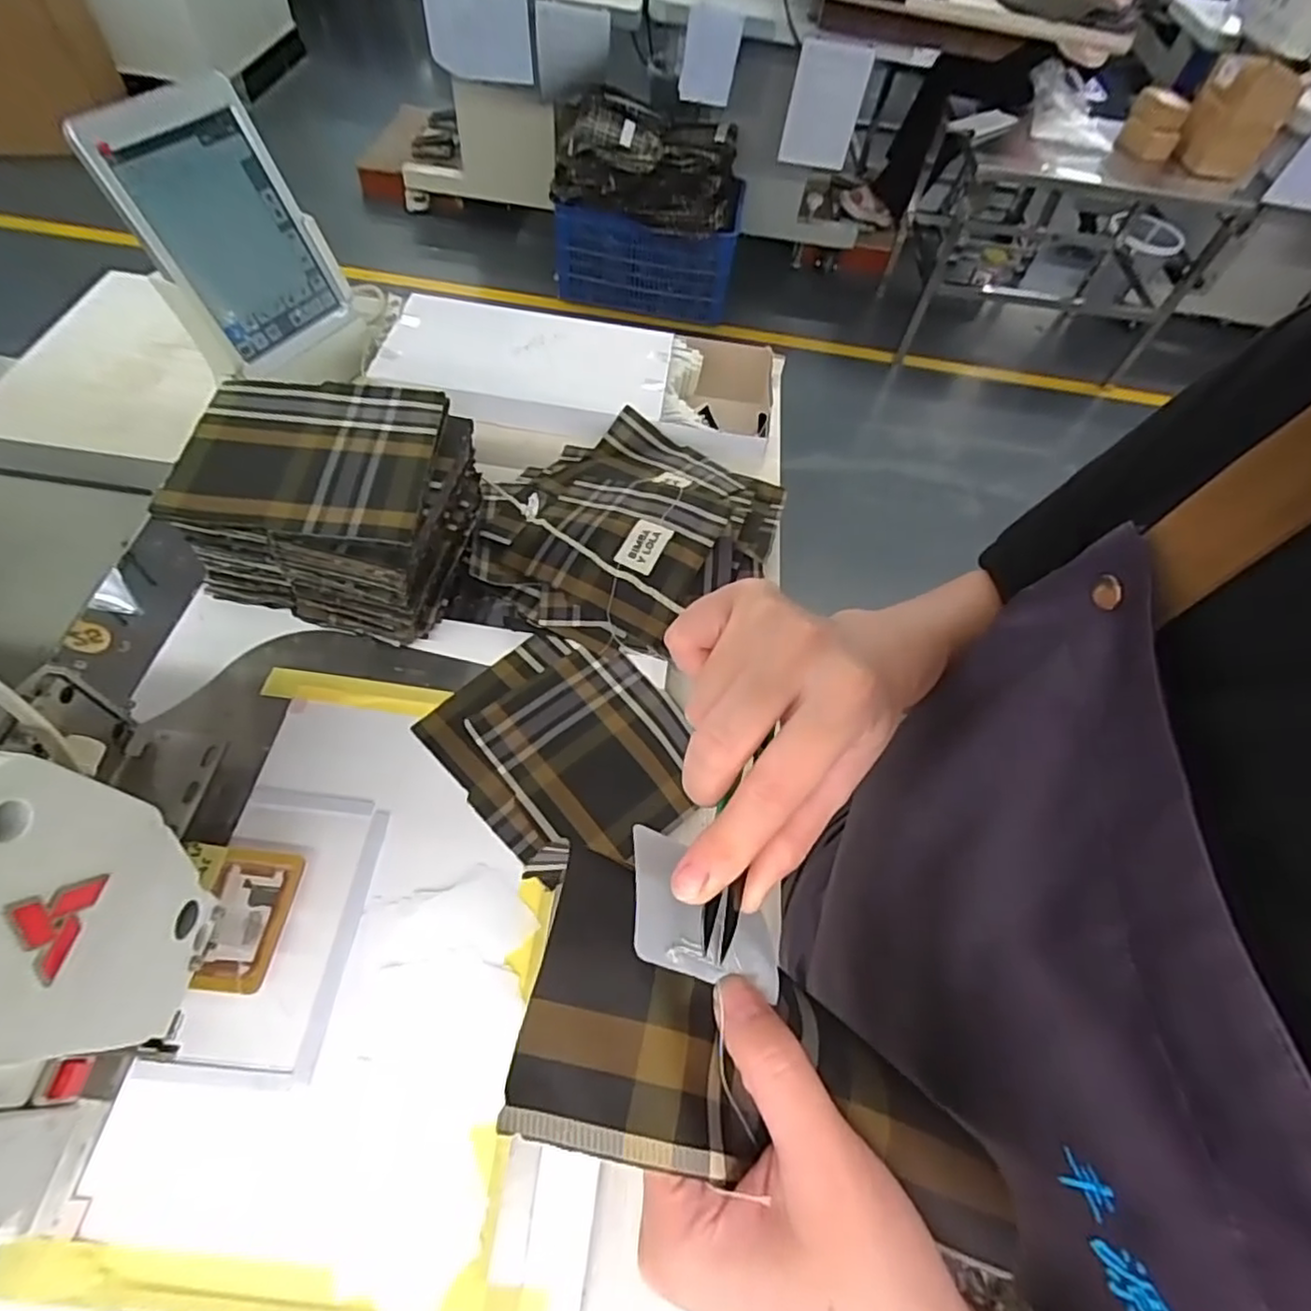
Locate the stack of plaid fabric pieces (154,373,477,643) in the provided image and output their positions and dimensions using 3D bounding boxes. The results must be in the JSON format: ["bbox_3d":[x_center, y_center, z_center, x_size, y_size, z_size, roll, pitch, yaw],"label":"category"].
[{"bbox_3d":[-0.249,-0.115,0.528,0.179,0.127,0.158,11,59,0],"label":"stack of plaid fabric pieces"}]

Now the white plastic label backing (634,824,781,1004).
[{"bbox_3d":[0.017,0.083,0.220,0.051,0.007,0.049,15,39,-9],"label":"white plastic label backing"}]

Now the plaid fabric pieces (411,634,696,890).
[{"bbox_3d":[-0.065,0.068,0.509,0.164,0.007,0.185,-35,70,-25],"label":"plaid fabric pieces"}]

